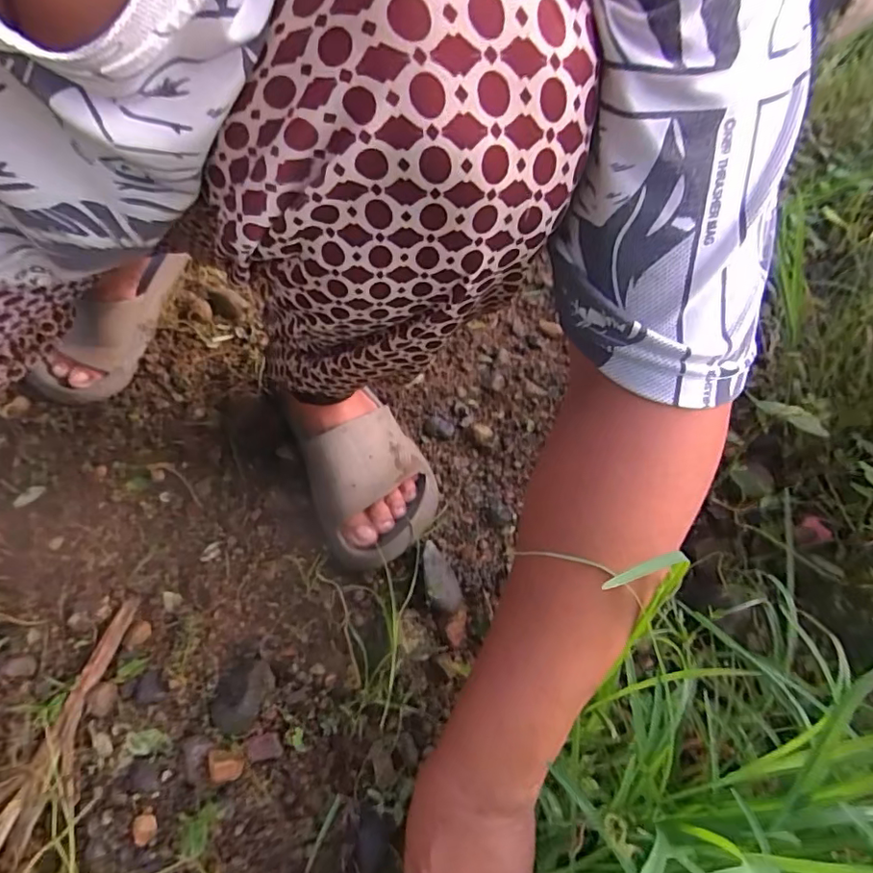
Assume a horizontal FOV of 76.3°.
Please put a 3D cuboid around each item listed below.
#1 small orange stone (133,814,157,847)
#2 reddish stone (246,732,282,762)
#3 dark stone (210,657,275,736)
[{"bbox_3d":[-0.205,0.276,0.390,0.016,0.004,0.018,-13,58,-9],"label":"small orange stone"},{"bbox_3d":[-0.129,0.232,0.415,0.024,0.005,0.017,-11,58,-8],"label":"reddish stone"},{"bbox_3d":[-0.152,0.197,0.427,0.041,0.016,0.054,18,59,11],"label":"dark stone"}]

